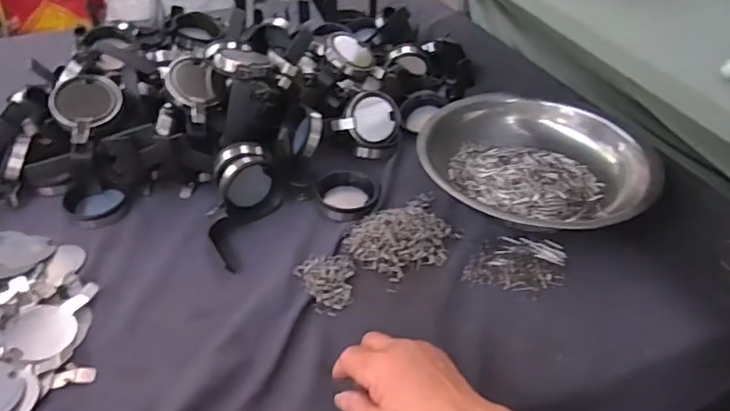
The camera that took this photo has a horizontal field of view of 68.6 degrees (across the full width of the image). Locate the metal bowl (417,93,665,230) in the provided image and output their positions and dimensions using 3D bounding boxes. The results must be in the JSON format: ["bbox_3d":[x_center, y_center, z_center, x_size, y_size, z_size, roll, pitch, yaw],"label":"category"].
[{"bbox_3d":[0.196,-0.050,0.628,0.258,0.068,0.183,10,42,10],"label":"metal bowl"}]

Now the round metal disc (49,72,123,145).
[{"bbox_3d":[-0.323,-0.114,0.605,0.085,0.021,0.085,5,59,-8],"label":"round metal disc"}]

